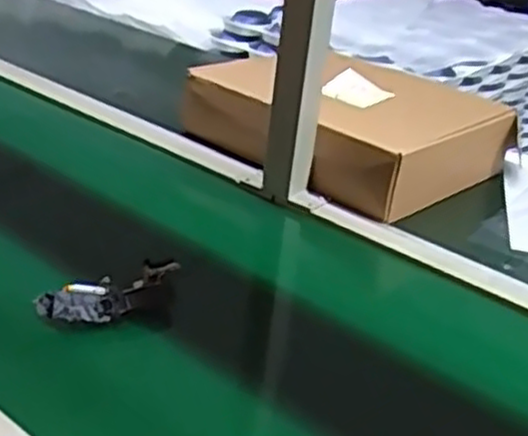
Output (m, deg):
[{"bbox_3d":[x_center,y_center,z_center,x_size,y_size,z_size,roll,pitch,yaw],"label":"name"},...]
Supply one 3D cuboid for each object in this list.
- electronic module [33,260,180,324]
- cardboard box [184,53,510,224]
[{"bbox_3d":[-0.116,0.062,0.614,0.122,0.026,0.045,-14,33,-35],"label":"electronic module"},{"bbox_3d":[0.098,-0.125,0.961,0.331,0.092,0.266,28,34,37],"label":"cardboard box"}]

